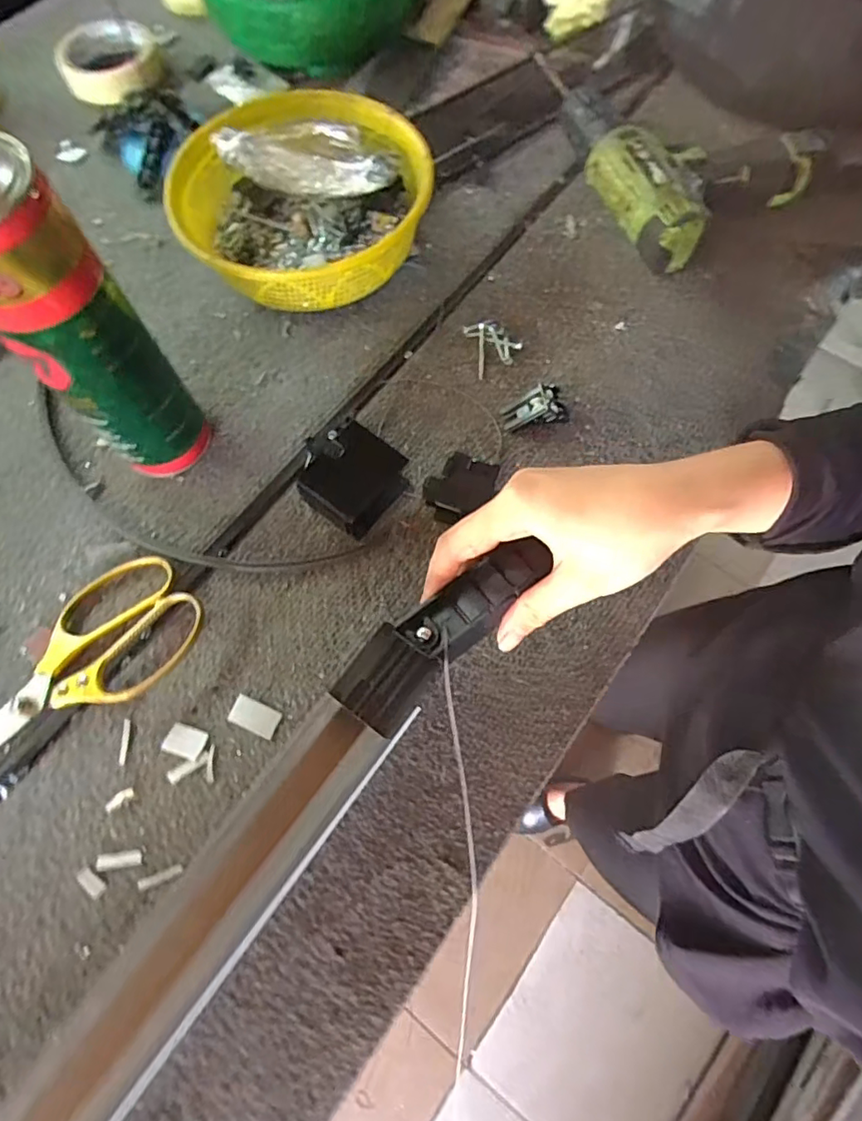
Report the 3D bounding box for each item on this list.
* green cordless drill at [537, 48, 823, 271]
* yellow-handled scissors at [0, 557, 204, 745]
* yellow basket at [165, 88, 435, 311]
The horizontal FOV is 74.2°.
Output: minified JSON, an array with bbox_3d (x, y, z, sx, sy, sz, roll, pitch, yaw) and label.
[{"bbox_3d":[0.209,-0.372,0.495,0.179,0.051,0.253,-21,71,-8],"label":"green cordless drill"},{"bbox_3d":[-0.235,0.074,0.353,0.190,0.014,0.082,-35,73,-13],"label":"yellow-handled scissors"},{"bbox_3d":[-0.096,-0.274,0.454,0.185,0.069,0.180,-8,70,-3],"label":"yellow basket"}]

